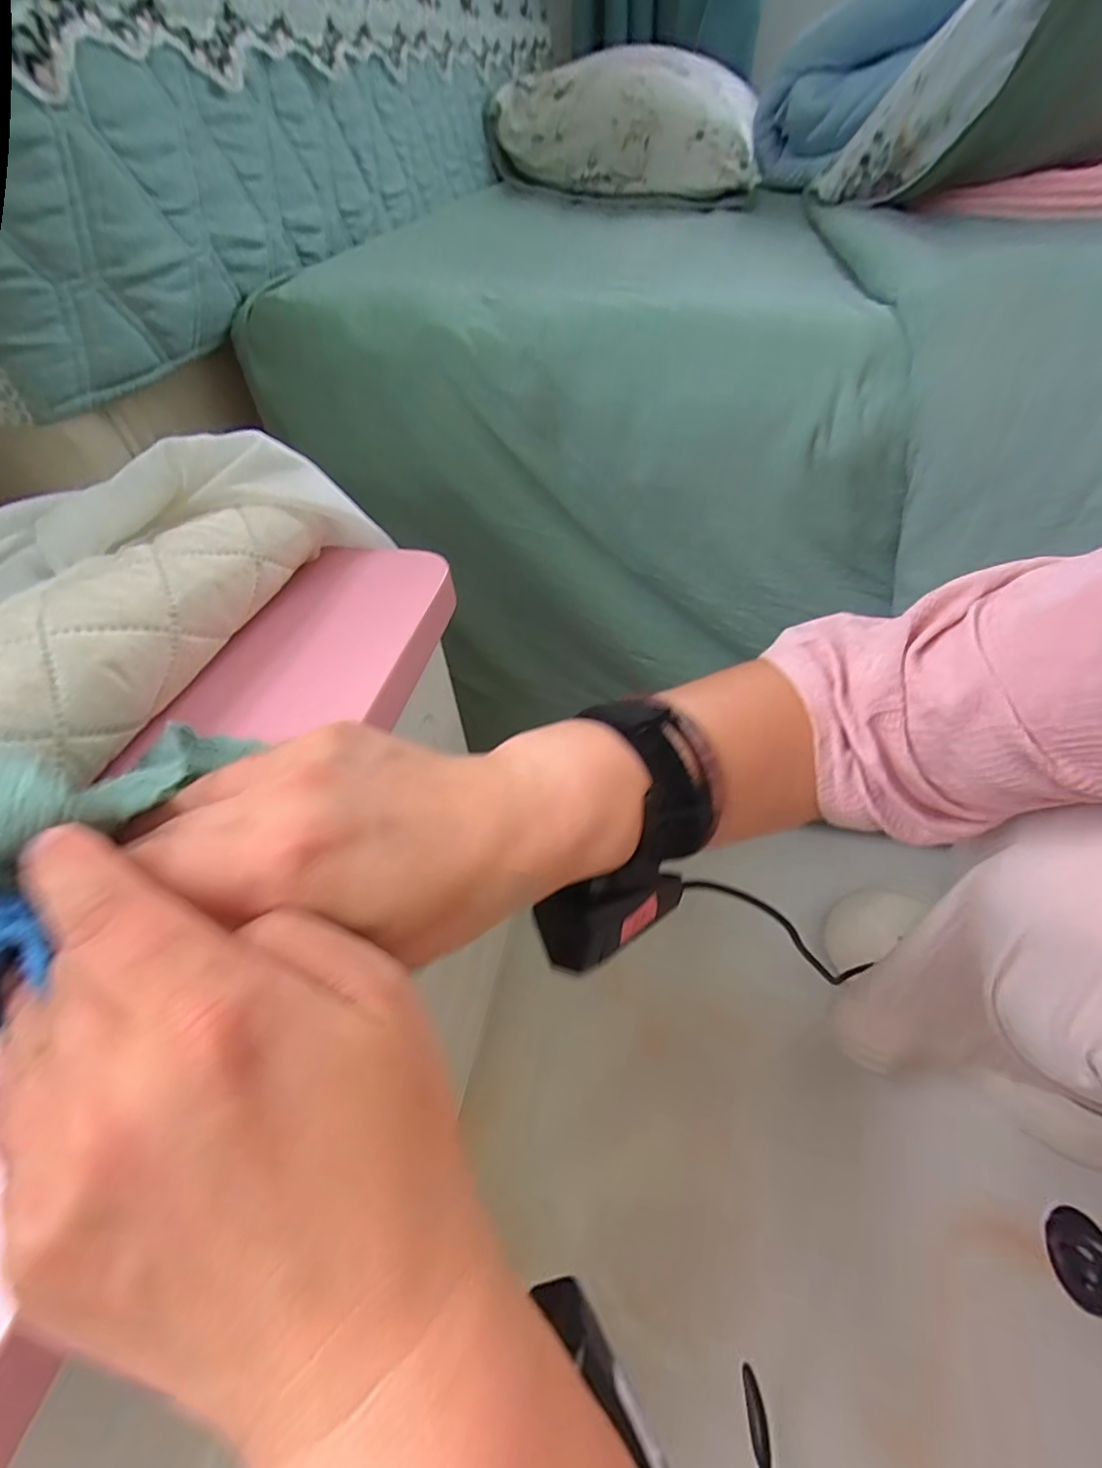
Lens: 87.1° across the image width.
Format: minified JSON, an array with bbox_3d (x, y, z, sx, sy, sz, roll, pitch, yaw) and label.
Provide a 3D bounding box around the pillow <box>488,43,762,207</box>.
[{"bbox_3d":[0.128,-0.952,0.907,0.379,0.135,0.378,5,50,8],"label":"pillow"}]

